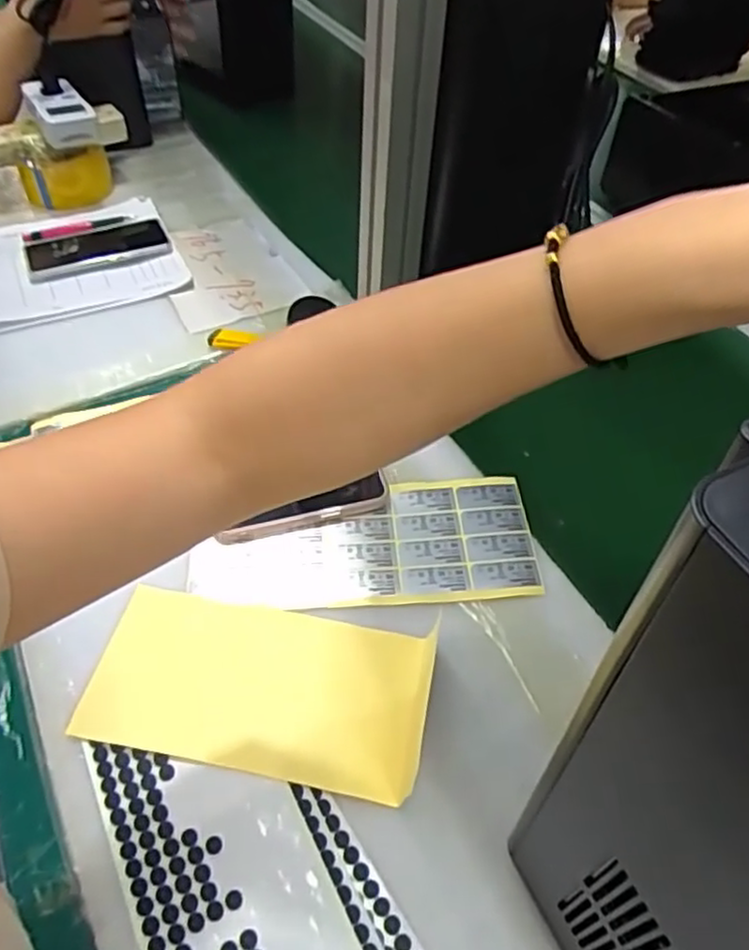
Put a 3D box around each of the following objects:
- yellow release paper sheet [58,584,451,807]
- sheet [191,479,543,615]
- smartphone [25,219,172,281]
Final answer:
[{"bbox_3d":[-0.080,0.149,0.494,0.231,0.014,0.118,10,48,5],"label":"yellow release paper sheet"},{"bbox_3d":[-0.008,0.057,0.575,0.271,0.006,0.116,-3,51,-4],"label":"sheet"},{"bbox_3d":[-0.334,-0.272,0.846,0.162,0.012,0.075,-15,51,-17],"label":"smartphone"}]

